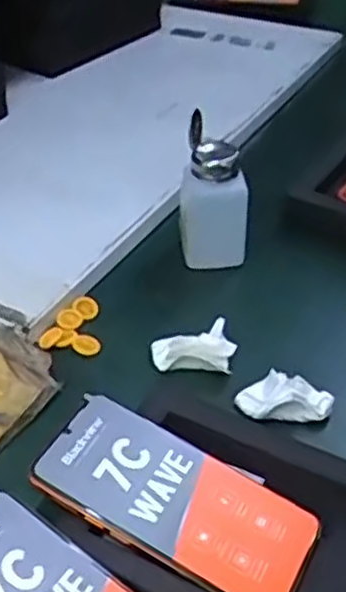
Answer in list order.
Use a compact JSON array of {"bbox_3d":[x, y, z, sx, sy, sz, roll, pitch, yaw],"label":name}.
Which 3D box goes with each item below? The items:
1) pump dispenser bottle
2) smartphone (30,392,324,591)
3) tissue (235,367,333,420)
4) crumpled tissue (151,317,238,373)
[{"bbox_3d":[0.035,-0.077,0.598,0.059,0.115,0.043,2,39,3],"label":"pump dispenser bottle"},{"bbox_3d":[0.002,0.117,0.428,0.157,0.012,0.072,26,45,12],"label":"smartphone"},{"bbox_3d":[0.076,0.068,0.506,0.063,0.033,0.017,5,40,6],"label":"tissue"},{"bbox_3d":[0.014,0.038,0.540,0.057,0.025,0.032,-4,39,-4],"label":"crumpled tissue"}]

